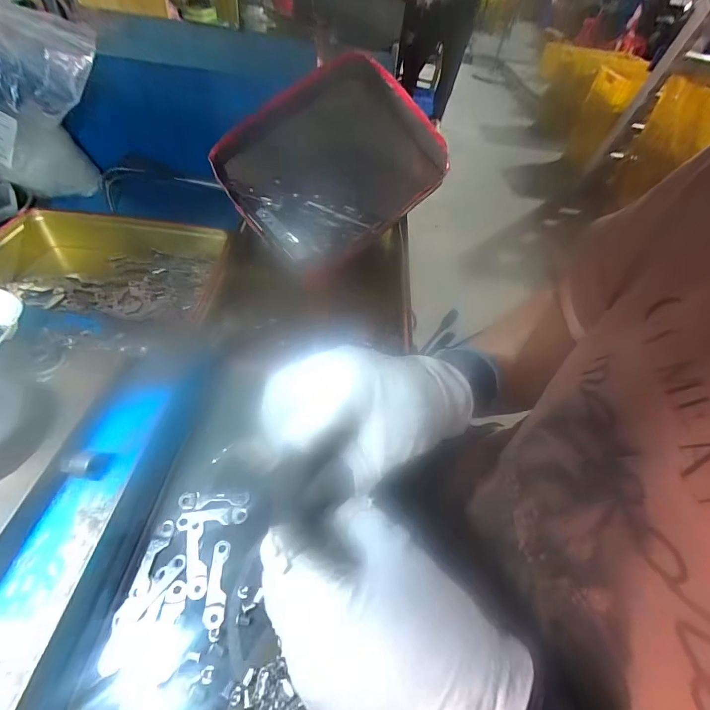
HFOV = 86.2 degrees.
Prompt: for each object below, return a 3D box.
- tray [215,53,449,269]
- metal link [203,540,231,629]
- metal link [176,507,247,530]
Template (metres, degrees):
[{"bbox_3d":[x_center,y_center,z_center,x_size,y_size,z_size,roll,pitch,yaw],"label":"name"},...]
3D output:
[{"bbox_3d":[-0.029,-0.254,0.517,0.268,0.210,0.049,-37,17,3],"label":"tray"},{"bbox_3d":[-0.084,0.140,0.234,0.012,0.004,0.046,1,47,-8],"label":"metal link"},{"bbox_3d":[-0.097,0.111,0.260,0.045,0.004,0.012,-2,47,-11],"label":"metal link"}]

